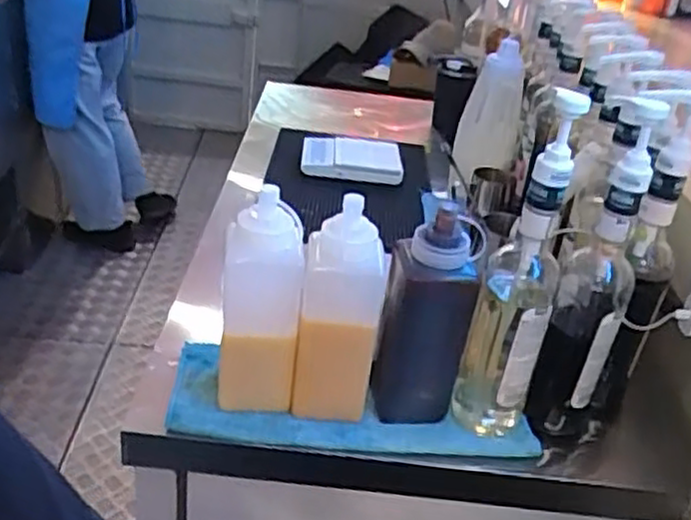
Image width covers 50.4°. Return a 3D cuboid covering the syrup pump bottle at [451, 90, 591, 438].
[{"bbox_3d":[0.170,0.019,0.712,0.072,0.370,0.076,15,31,13],"label":"syrup pump bottle"}]

